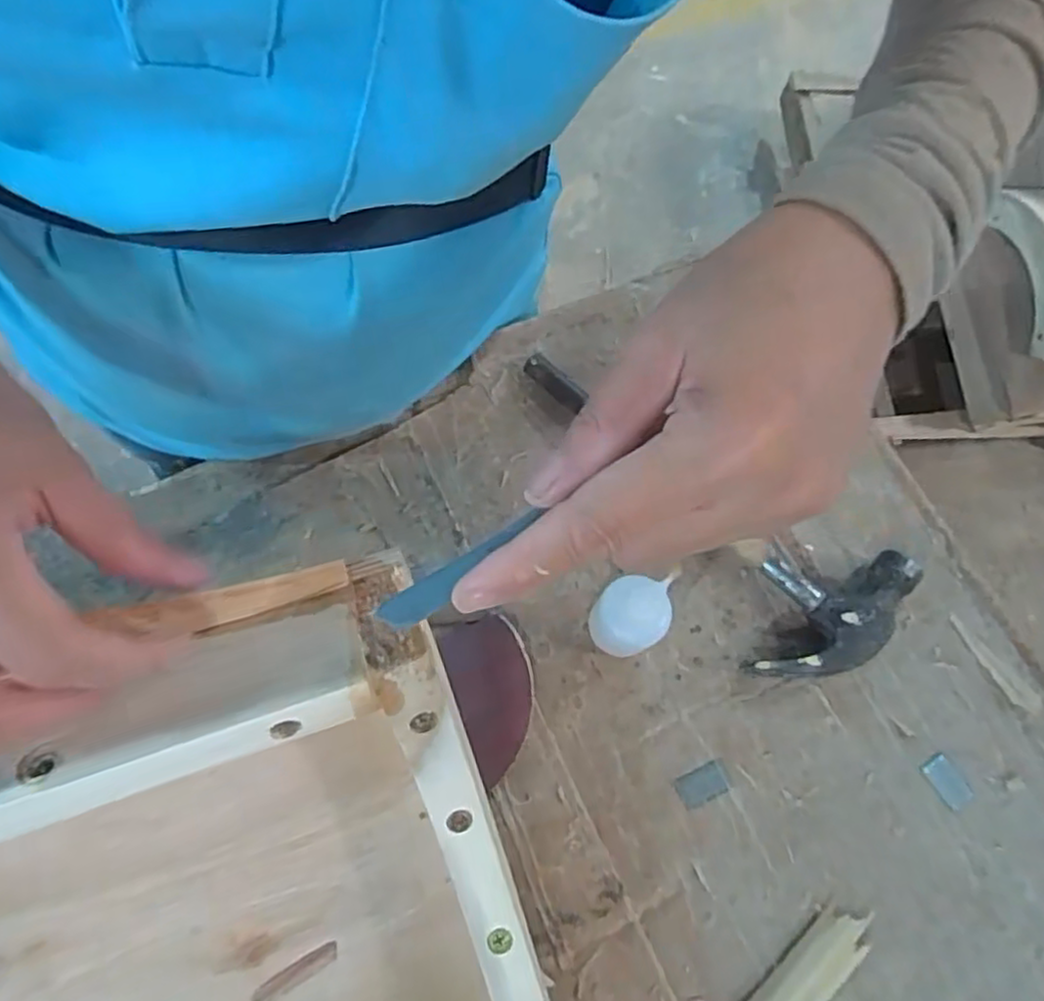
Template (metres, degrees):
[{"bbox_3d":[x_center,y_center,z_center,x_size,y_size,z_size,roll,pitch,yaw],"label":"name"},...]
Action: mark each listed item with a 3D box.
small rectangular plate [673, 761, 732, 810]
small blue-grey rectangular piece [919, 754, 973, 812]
[{"bbox_3d":[0.090,0.139,0.344,0.026,0.004,0.016,-24,73,-11],"label":"small rectangular plate"},{"bbox_3d":[0.211,0.139,0.346,0.015,0.004,0.025,-28,74,-12],"label":"small blue-grey rectangular piece"}]

